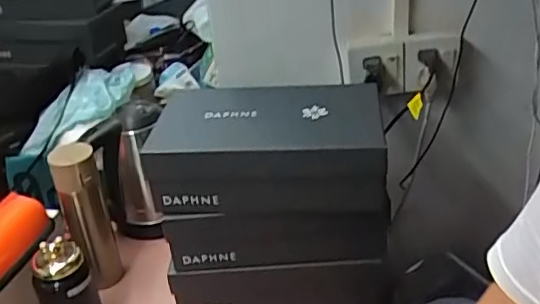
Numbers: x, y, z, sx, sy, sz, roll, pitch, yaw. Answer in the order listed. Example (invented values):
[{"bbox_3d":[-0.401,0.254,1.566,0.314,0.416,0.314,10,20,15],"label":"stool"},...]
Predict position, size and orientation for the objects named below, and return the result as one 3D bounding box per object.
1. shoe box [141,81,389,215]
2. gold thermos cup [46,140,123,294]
[{"bbox_3d":[0.002,-0.013,0.792,0.299,0.101,0.181,-1,31,6],"label":"shoe box"},{"bbox_3d":[-0.285,0.097,0.895,0.067,0.254,0.069,-3,31,2],"label":"gold thermos cup"}]

